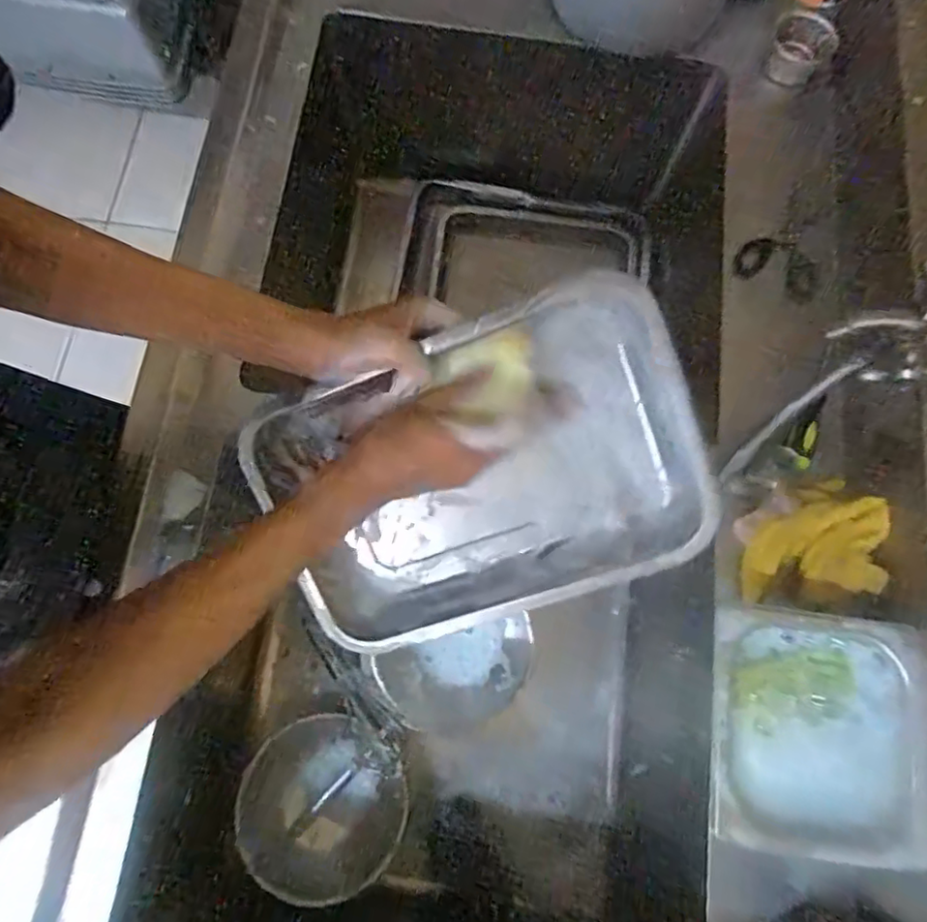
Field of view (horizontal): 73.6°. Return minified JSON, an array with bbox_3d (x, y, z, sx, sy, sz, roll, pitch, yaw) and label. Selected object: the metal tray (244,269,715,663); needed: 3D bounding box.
[{"bbox_3d":[0.013,0.017,0.467,0.312,0.059,0.216,-19,104,12],"label":"metal tray"}]

